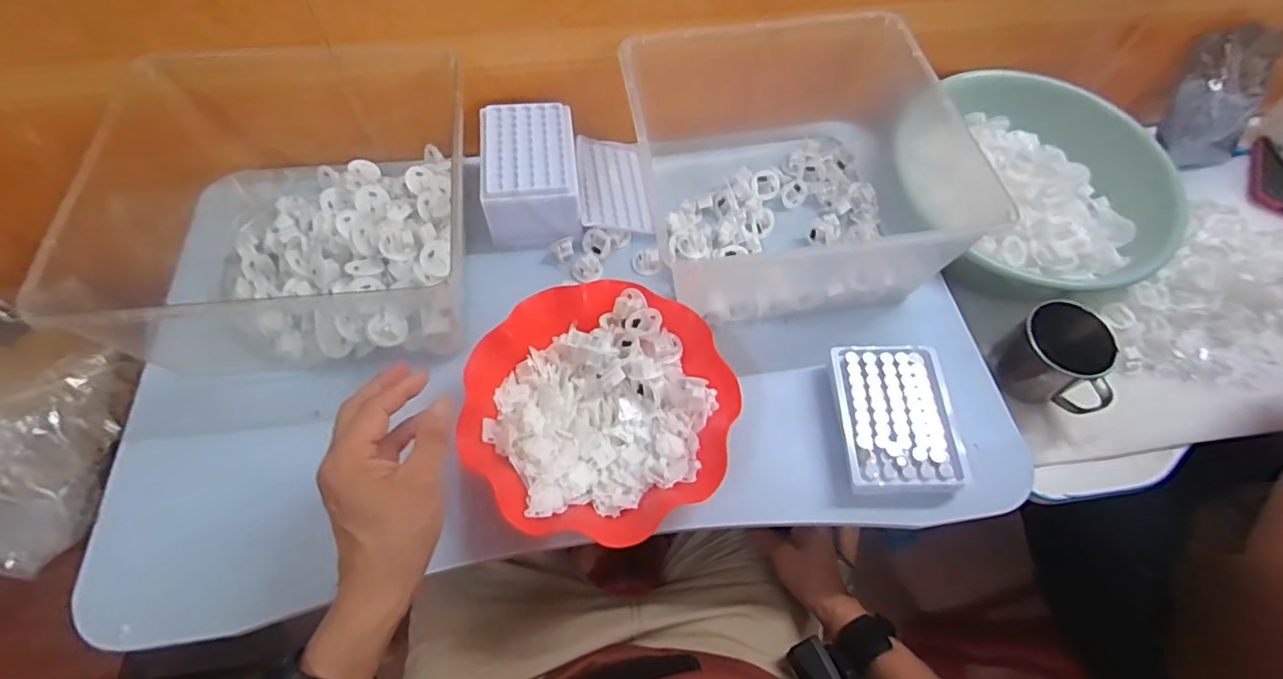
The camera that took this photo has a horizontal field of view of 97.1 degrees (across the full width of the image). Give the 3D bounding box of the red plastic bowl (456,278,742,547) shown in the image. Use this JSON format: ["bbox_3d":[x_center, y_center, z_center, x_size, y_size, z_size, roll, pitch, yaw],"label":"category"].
[{"bbox_3d":[-0.035,0.059,0.488,0.214,0.060,0.214,1,62,-1],"label":"red plastic bowl"}]

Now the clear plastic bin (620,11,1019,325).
[{"bbox_3d":[0.162,-0.177,0.577,0.291,0.141,0.278,-10,62,-7],"label":"clear plastic bin"}]

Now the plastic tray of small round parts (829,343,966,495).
[{"bbox_3d":[0.226,0.071,0.512,0.100,0.037,0.132,-1,62,-2],"label":"plastic tray of small round parts"}]

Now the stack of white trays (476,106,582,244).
[{"bbox_3d":[-0.117,-0.176,0.609,0.096,0.076,0.127,-6,62,-5],"label":"stack of white trays"}]

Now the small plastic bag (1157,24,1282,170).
[{"bbox_3d":[0.735,-0.307,0.722,0.111,0.181,0.032,-15,40,12],"label":"small plastic bag"}]

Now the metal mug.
[{"bbox_3d":[0.428,0.024,0.583,0.075,0.082,0.104,-36,68,-19],"label":"metal mug"}]

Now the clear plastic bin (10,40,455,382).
[{"bbox_3d":[-0.317,-0.125,0.549,0.305,0.129,0.298,-9,62,-6],"label":"clear plastic bin"}]

